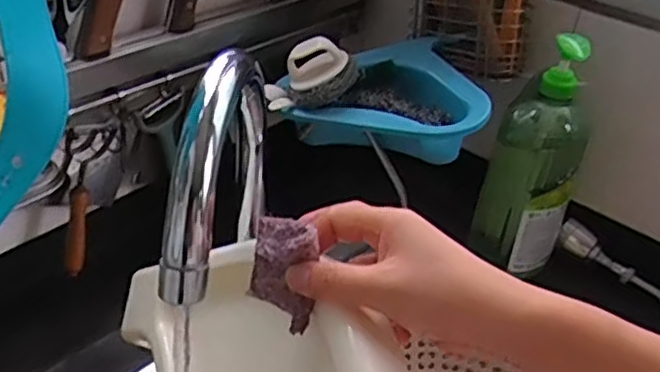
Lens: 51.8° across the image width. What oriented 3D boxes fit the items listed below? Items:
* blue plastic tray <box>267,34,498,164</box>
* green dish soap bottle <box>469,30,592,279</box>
[{"bbox_3d":[0.064,-0.111,0.762,0.224,0.079,0.183,13,35,9],"label":"blue plastic tray"},{"bbox_3d":[0.229,-0.023,0.762,0.096,0.291,0.069,18,36,16],"label":"green dish soap bottle"}]

